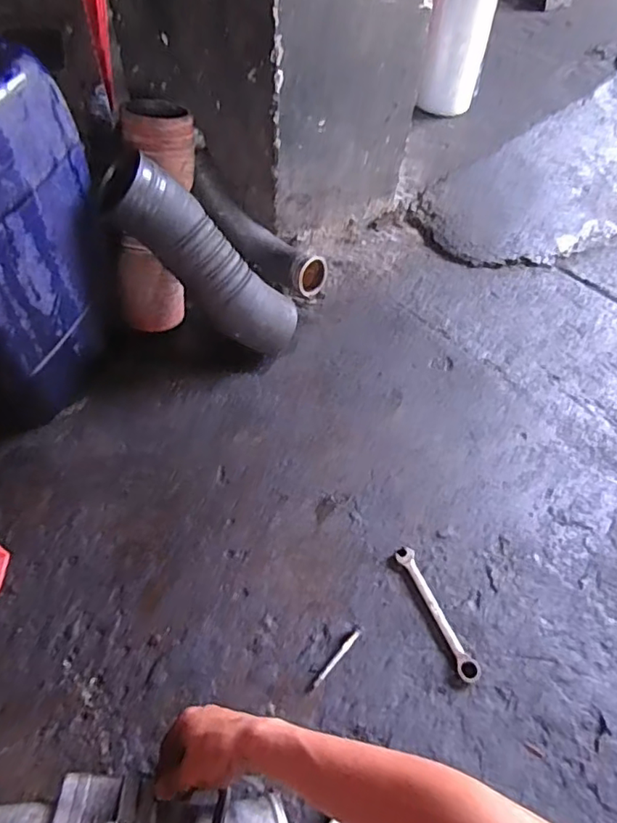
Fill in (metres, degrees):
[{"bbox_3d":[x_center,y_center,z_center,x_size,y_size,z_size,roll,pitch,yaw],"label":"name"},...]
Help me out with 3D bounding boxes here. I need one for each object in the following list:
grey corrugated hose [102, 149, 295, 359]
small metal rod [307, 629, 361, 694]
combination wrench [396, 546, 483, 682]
[{"bbox_3d":[-0.154,-0.208,0.822,0.105,0.354,0.102,-14,42,44],"label":"grey corrugated hose"},{"bbox_3d":[0.032,0.299,0.667,0.009,0.004,0.093,37,62,20],"label":"small metal rod"},{"bbox_3d":[0.163,0.253,0.703,0.026,0.010,0.172,-20,59,-15],"label":"combination wrench"}]

